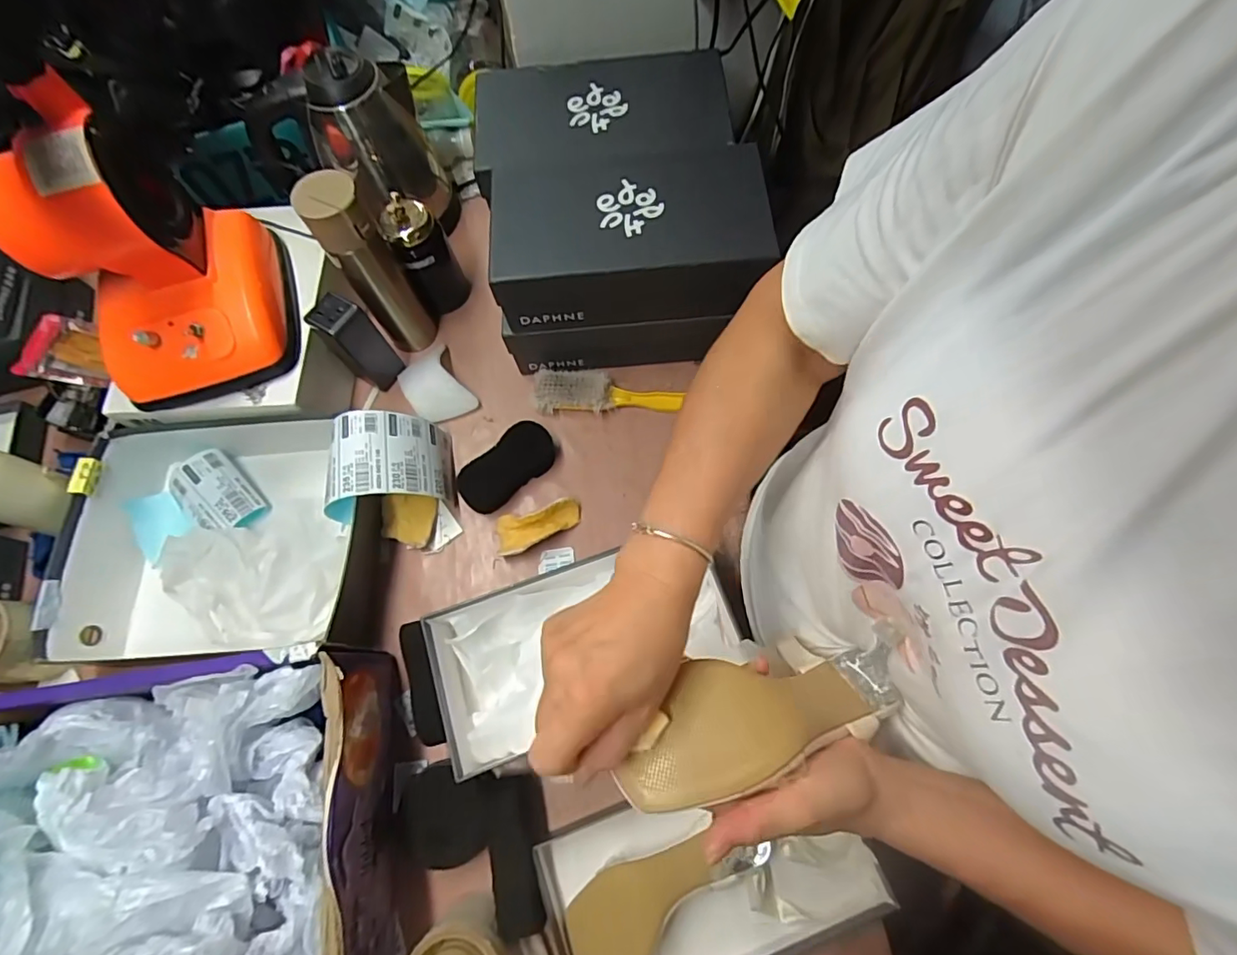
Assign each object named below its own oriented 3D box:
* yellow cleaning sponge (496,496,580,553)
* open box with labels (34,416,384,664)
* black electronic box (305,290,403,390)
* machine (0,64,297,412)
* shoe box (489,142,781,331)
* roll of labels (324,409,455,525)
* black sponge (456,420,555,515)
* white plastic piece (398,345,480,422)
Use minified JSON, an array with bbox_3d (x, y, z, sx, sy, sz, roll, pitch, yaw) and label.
[{"bbox_3d":[-0.095,0.059,0.636,0.101,0.028,0.050,-13,70,-2],"label":"yellow cleaning sponge"},{"bbox_3d":[-0.462,0.071,0.627,0.361,0.105,0.252,-3,70,1],"label":"open box with labels"},{"bbox_3d":[-0.325,-0.166,0.668,0.056,0.126,0.052,35,76,13],"label":"black electronic box"},{"bbox_3d":[-0.474,-0.217,0.536,0.175,0.204,0.207,-13,70,-2],"label":"machine"},{"bbox_3d":[0.012,-0.270,0.605,0.294,0.096,0.179,-6,70,0],"label":"shoe box"},{"bbox_3d":[-0.276,-0.014,0.628,0.135,0.090,0.105,-15,71,-3],"label":"roll of labels"},{"bbox_3d":[-0.139,-0.014,0.662,0.130,0.030,0.057,-41,74,-11],"label":"black sponge"},{"bbox_3d":[-0.241,-0.122,0.702,0.078,0.037,0.106,-36,73,-10],"label":"white plastic piece"}]

